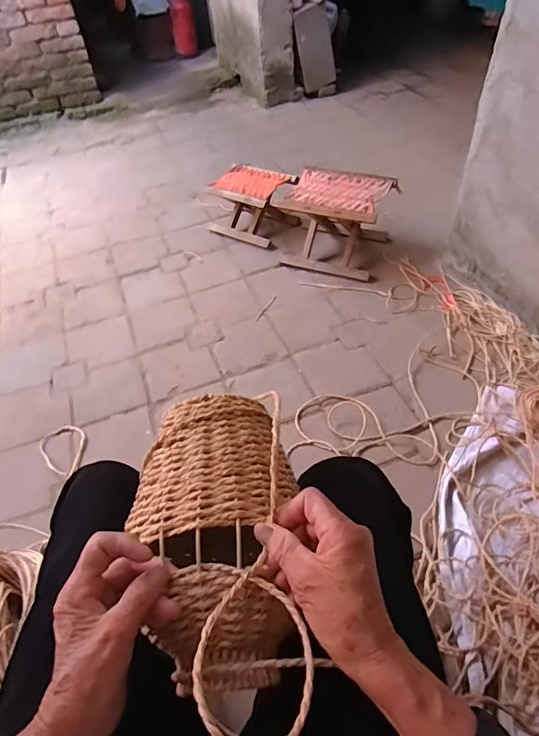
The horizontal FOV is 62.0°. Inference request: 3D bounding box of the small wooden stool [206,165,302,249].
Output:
[{"bbox_3d":[-0.072,-0.605,1.674,0.319,0.198,0.243,15,51,17],"label":"small wooden stool"}]

